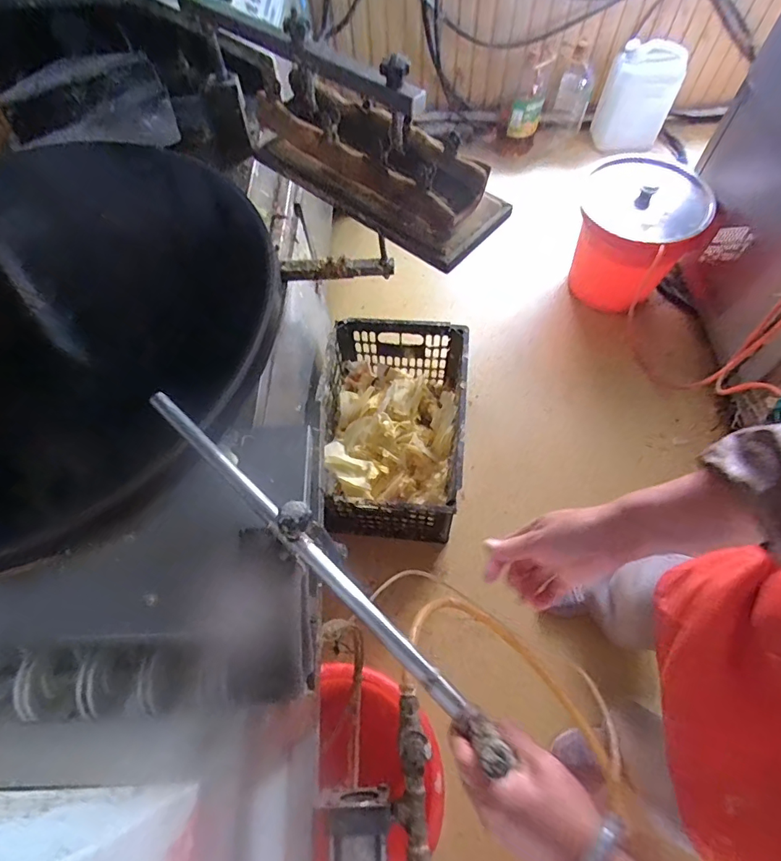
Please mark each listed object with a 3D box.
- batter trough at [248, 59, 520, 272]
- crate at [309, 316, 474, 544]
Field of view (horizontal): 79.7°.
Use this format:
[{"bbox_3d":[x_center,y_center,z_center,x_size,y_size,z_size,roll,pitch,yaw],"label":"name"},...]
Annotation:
[{"bbox_3d":[-0.023,-0.407,0.694,0.403,0.098,0.146,38,71,19],"label":"batter trough"},{"bbox_3d":[0.003,0.001,1.157,0.330,0.256,0.463,5,64,5],"label":"crate"}]

